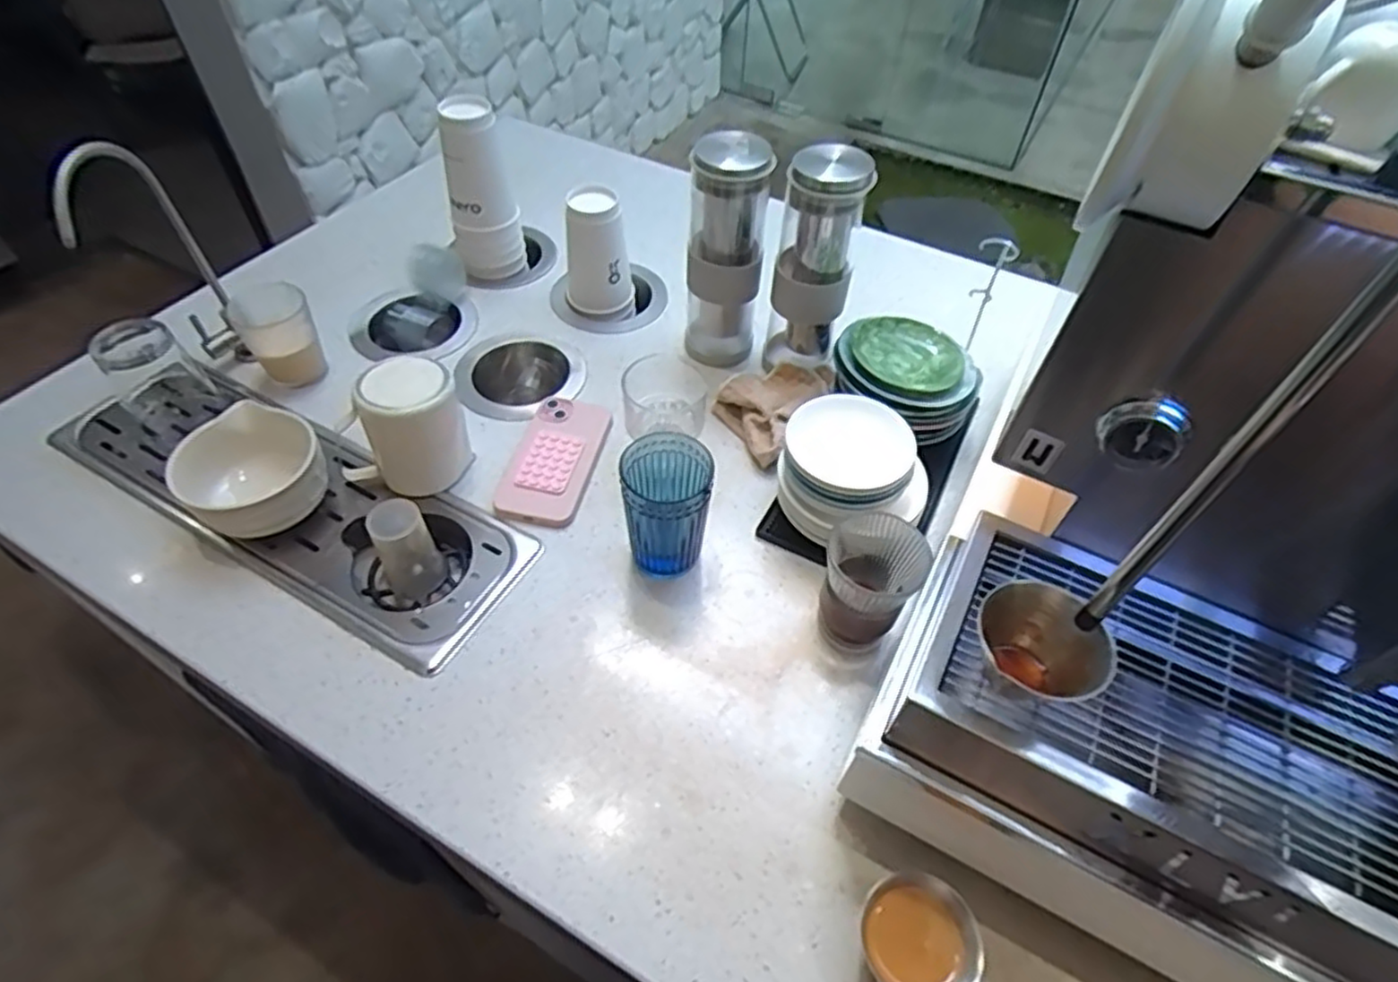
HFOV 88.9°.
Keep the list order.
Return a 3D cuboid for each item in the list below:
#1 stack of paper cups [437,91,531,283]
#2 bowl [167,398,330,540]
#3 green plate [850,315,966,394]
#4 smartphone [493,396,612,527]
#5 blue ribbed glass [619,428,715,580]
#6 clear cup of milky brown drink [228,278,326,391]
[{"bbox_3d":[-0.280,-0.379,0.908,0.086,0.211,0.082,-13,53,-13],"label":"stack of paper cups"},{"bbox_3d":[-0.417,-0.009,0.680,0.122,0.092,0.118,1,51,-2],"label":"bowl"},{"bbox_3d":[0.225,-0.149,0.760,0.100,0.020,0.114,-30,58,-24],"label":"green plate"},{"bbox_3d":[-0.150,-0.040,0.751,0.083,0.018,0.168,11,51,6],"label":"smartphone"},{"bbox_3d":[-0.026,0.016,0.653,0.076,0.127,0.078,0,51,-3],"label":"blue ribbed glass"},{"bbox_3d":[-0.466,-0.174,0.797,0.076,0.102,0.087,-31,58,-24],"label":"clear cup of milky brown drink"}]

